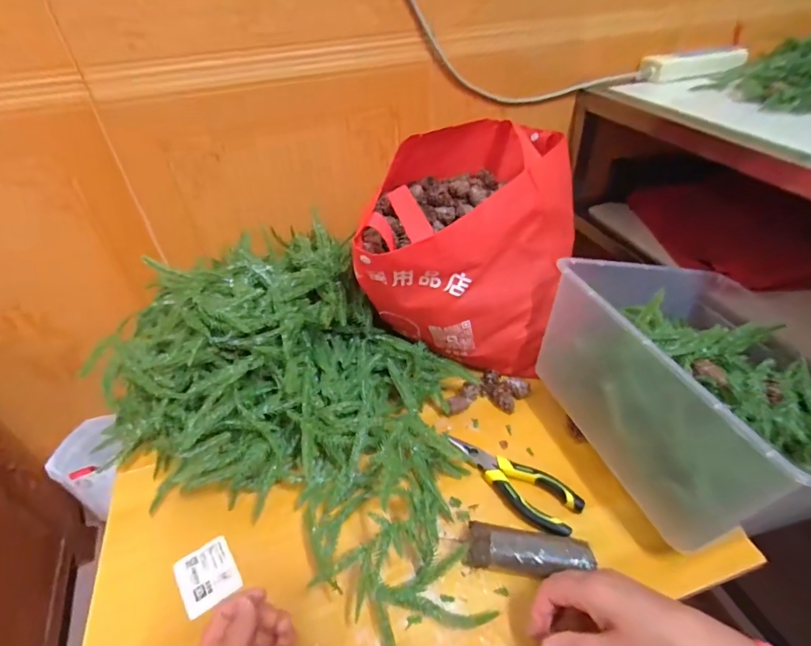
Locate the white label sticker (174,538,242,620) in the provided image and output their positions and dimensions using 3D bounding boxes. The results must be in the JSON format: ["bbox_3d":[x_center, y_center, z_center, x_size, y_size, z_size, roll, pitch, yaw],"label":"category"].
[{"bbox_3d":[-0.184,0.234,0.424,0.049,0.004,0.058,-25,45,-28],"label":"white label sticker"}]

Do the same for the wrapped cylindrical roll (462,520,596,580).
[{"bbox_3d":[0.111,0.208,0.411,0.108,0.023,0.037,6,42,11],"label":"wrapped cylindrical roll"}]

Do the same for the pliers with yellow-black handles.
[{"bbox_3d":[0.110,0.160,0.474,0.144,0.012,0.055,30,51,33],"label":"pliers with yellow-black handles"}]

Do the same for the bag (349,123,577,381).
[{"bbox_3d":[0.095,-0.116,0.619,0.235,0.216,0.356,3,41,8],"label":"bag"}]

